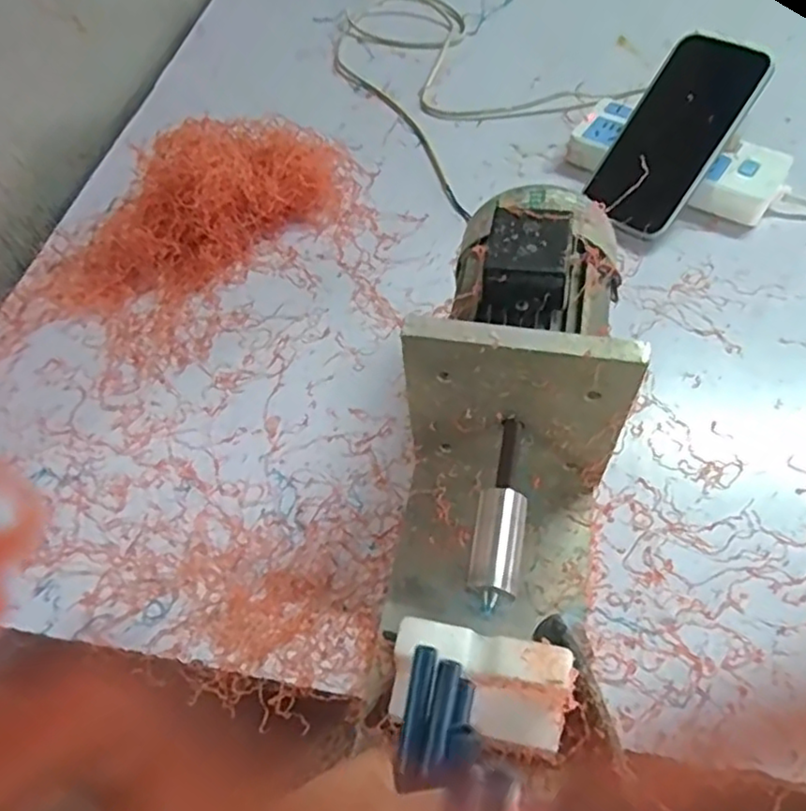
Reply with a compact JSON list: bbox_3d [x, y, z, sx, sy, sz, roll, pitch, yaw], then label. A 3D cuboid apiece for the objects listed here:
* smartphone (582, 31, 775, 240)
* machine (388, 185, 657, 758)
[{"bbox_3d":[0.211,-0.212,0.510,0.078,0.009,0.153,38,103,25],"label":"smartphone"},{"bbox_3d":[0.057,0.016,0.352,0.108,0.141,0.273,10,59,11],"label":"machine"}]

